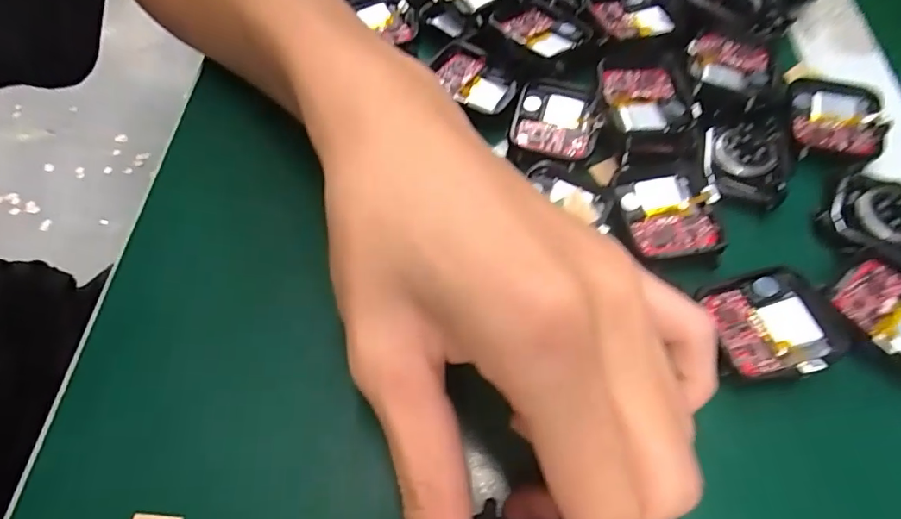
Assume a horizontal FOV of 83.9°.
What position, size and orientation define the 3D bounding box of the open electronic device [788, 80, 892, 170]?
[{"bbox_3d":[0.166,-0.060,0.217,0.035,0.008,0.043,14,61,7],"label":"open electronic device"}]

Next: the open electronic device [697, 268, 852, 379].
[{"bbox_3d":[0.112,0.022,0.172,0.044,0.008,0.037,-5,61,-4],"label":"open electronic device"}]

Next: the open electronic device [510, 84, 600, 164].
[{"bbox_3d":[0.046,-0.061,0.218,0.036,0.009,0.036,14,62,7],"label":"open electronic device"}]

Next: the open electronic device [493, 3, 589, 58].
[{"bbox_3d":[0.043,-0.108,0.235,0.034,0.005,0.037,-34,67,-18],"label":"open electronic device"}]

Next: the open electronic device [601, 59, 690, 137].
[{"bbox_3d":[0.082,-0.070,0.213,0.036,0.006,0.038,-3,61,-3],"label":"open electronic device"}]

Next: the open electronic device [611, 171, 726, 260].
[{"bbox_3d":[0.085,-0.019,0.195,0.037,0.008,0.039,-1,61,-2],"label":"open electronic device"}]

